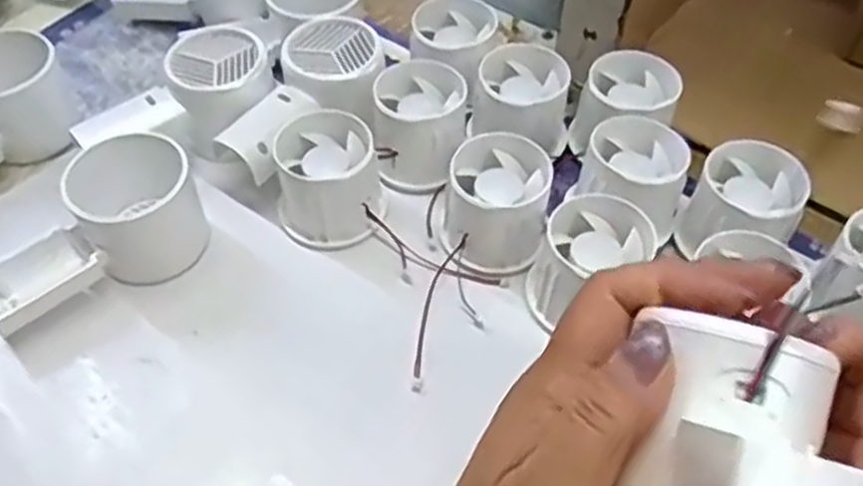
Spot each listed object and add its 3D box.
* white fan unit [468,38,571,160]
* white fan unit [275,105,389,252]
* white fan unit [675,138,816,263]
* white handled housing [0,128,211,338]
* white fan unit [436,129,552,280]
[{"bbox_3d":[0.052,-0.080,0.454,0.052,0.043,0.057,9,52,6],"label":"white fan unit"},{"bbox_3d":[-0.055,-0.035,0.420,0.055,0.047,0.058,-5,51,-5],"label":"white fan unit"},{"bbox_3d":[0.159,-0.017,0.412,0.052,0.052,0.049,0,51,-1],"label":"white fan unit"},{"bbox_3d":[-0.164,-0.002,0.390,0.055,0.049,0.112,31,57,22],"label":"white handled housing"},{"bbox_3d":[0.032,-0.020,0.407,0.053,0.048,0.056,0,51,-1],"label":"white fan unit"}]

